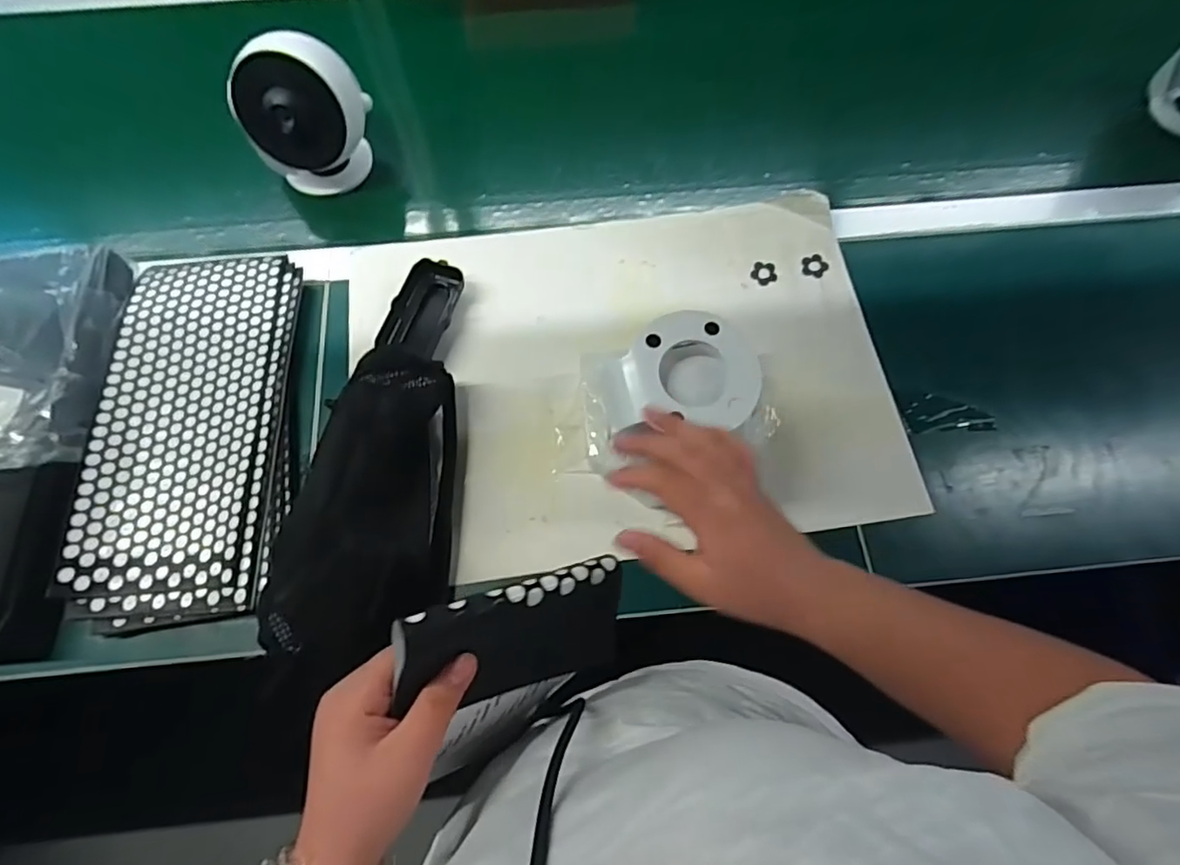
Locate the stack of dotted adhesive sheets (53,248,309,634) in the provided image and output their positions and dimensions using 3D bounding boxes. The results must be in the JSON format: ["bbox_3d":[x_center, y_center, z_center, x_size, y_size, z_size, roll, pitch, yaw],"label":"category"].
[{"bbox_3d":[-0.342,-0.013,0.512,0.156,0.024,0.340,-2,70,-4],"label":"stack of dotted adhesive sheets"}]

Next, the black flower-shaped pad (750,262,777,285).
[{"bbox_3d":[0.178,-0.162,0.595,0.026,0.004,0.029,10,70,1],"label":"black flower-shaped pad"}]

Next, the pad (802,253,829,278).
[{"bbox_3d":[0.229,-0.170,0.596,0.025,0.004,0.029,36,72,10],"label":"pad"}]

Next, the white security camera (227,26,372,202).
[{"bbox_3d":[-0.287,-0.315,0.590,0.116,0.137,0.071,4,70,-1],"label":"white security camera"}]

